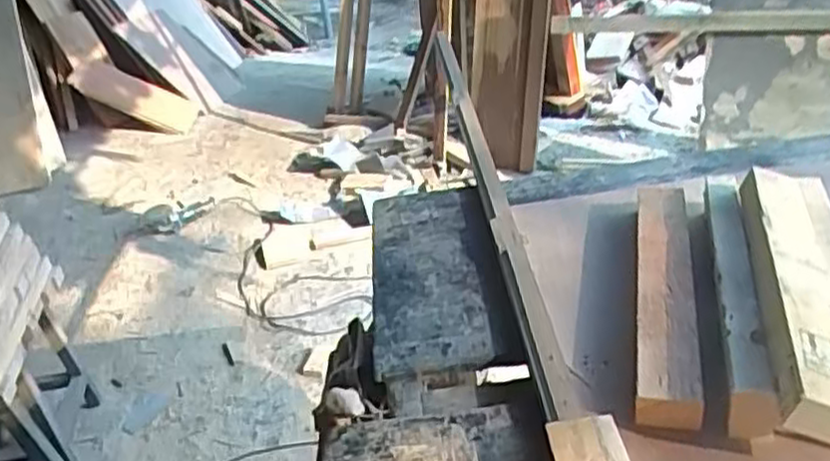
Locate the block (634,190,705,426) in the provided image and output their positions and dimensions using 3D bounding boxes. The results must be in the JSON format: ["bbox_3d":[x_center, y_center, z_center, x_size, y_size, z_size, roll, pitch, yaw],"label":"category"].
[{"bbox_3d":[0.293,0.068,0.882,0.065,0.053,0.441,2,31,16],"label":"block"}]

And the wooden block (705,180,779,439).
[{"bbox_3d":[0.357,0.066,0.850,0.041,0.075,0.394,2,31,15],"label":"wooden block"}]

